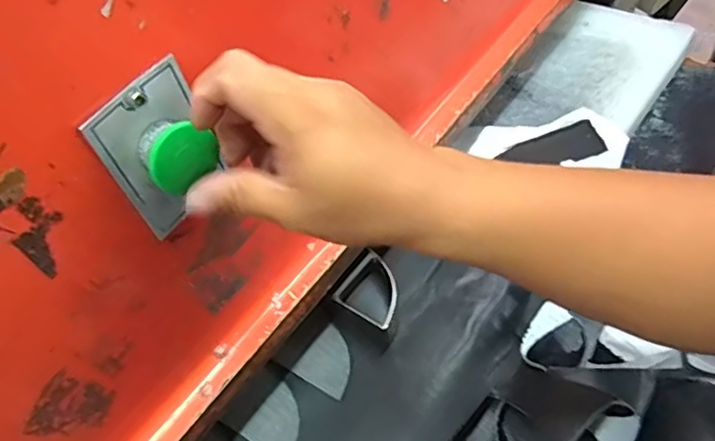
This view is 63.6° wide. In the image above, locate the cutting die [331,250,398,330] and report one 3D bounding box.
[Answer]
[{"bbox_3d":[0.016,0.063,0.494,0.054,0.030,0.054,27,62,28],"label":"cutting die"}]

